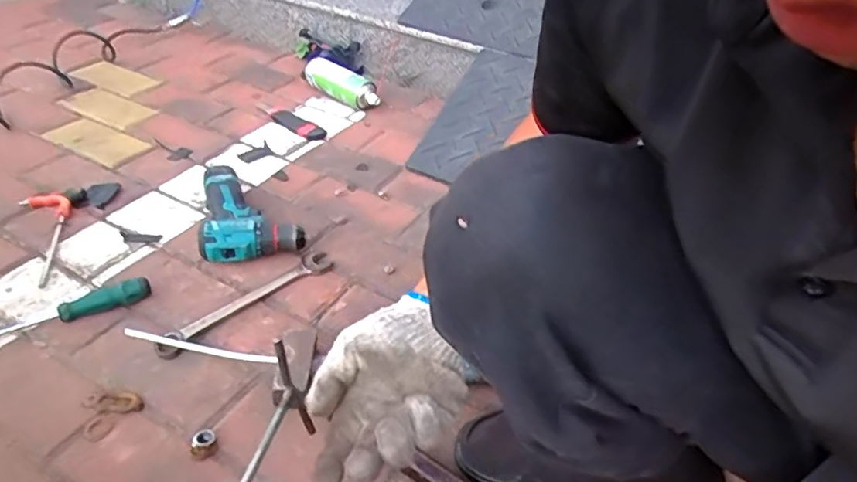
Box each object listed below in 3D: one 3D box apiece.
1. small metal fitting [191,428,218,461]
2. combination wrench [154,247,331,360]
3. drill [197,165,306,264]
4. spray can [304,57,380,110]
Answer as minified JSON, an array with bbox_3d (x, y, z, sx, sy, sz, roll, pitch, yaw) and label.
[{"bbox_3d":[-0.231,0.210,0.597,0.025,0.018,0.026,3,39,-2],"label":"small metal fitting"},{"bbox_3d":[-0.227,0.073,0.754,0.045,0.017,0.258,29,45,27],"label":"combination wrench"},{"bbox_3d":[-0.275,-0.043,0.859,0.138,0.058,0.195,-14,43,-22],"label":"drill"},{"bbox_3d":[-0.190,-0.324,1.203,0.060,0.062,0.186,-29,50,-34],"label":"spray can"}]

